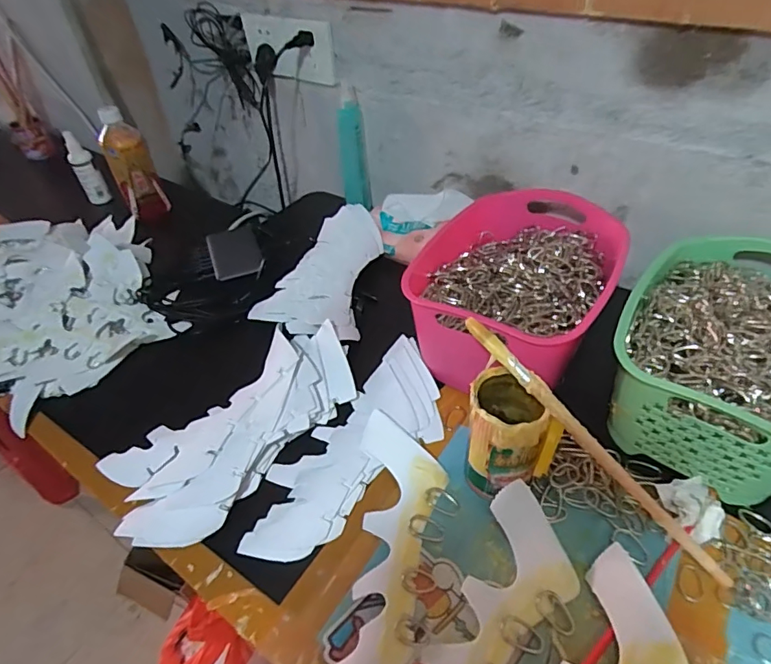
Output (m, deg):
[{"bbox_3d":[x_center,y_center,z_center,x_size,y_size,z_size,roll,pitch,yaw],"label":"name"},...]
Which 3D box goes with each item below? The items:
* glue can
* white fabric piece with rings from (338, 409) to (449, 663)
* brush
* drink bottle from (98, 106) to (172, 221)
[{"bbox_3d":[0.106,0.092,0.448,0.060,0.116,0.073,2,46,6],"label":"glue can"},{"bbox_3d":[0.010,0.178,0.443,0.079,0.018,0.231,1,46,5],"label":"white fabric piece with rings"},{"bbox_3d":[0.159,0.089,0.386,0.010,0.011,0.265,-38,81,-28],"label":"brush"},{"bbox_3d":[-0.427,-0.286,0.830,0.063,0.154,0.076,-21,46,-17],"label":"drink bottle"}]

